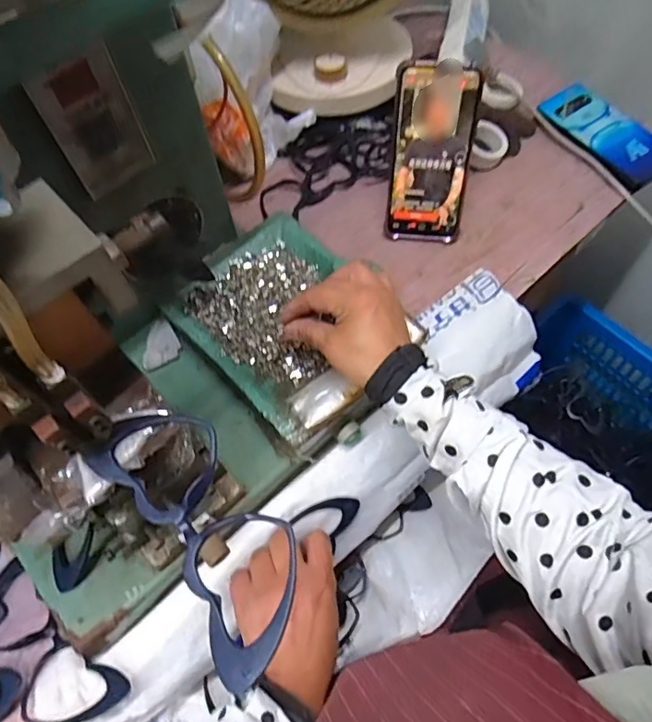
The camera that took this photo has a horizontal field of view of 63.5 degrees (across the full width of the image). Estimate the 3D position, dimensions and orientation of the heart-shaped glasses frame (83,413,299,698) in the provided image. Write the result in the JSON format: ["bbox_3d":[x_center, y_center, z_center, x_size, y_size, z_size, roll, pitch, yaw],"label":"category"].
[{"bbox_3d":[-0.062,0.078,0.263,0.060,0.016,0.143,-37,63,-14],"label":"heart-shaped glasses frame"}]

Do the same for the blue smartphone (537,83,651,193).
[{"bbox_3d":[0.326,-0.266,0.613,0.075,0.015,0.155,-38,75,-12],"label":"blue smartphone"}]

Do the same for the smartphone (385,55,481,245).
[{"bbox_3d":[0.103,-0.198,0.519,0.076,0.170,0.005,5,39,8],"label":"smartphone"}]

